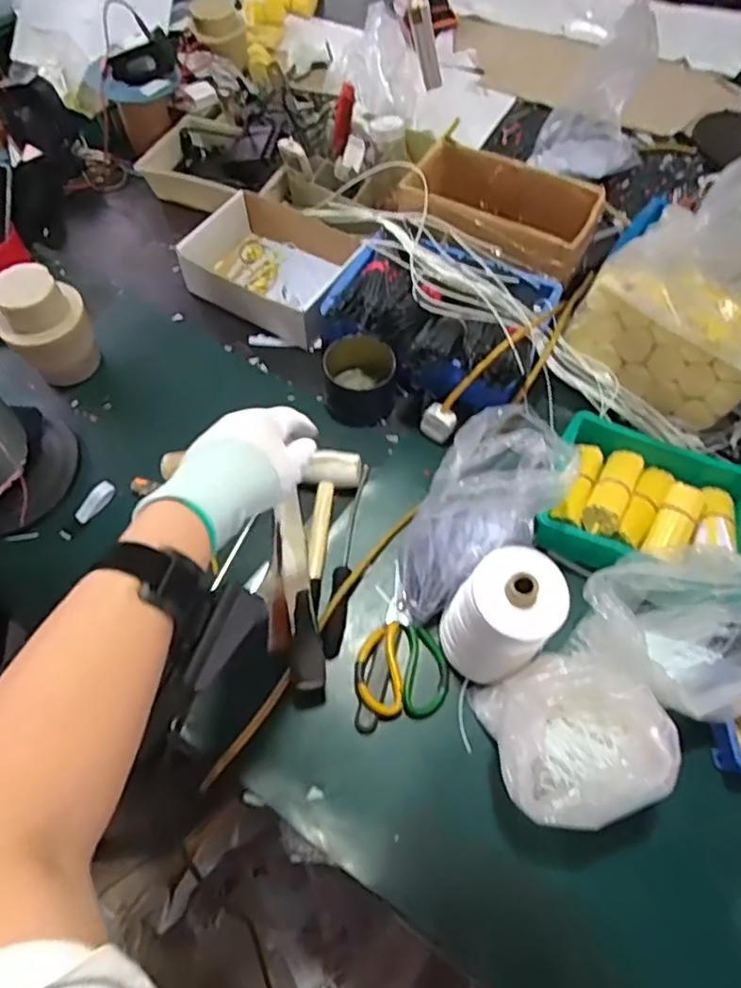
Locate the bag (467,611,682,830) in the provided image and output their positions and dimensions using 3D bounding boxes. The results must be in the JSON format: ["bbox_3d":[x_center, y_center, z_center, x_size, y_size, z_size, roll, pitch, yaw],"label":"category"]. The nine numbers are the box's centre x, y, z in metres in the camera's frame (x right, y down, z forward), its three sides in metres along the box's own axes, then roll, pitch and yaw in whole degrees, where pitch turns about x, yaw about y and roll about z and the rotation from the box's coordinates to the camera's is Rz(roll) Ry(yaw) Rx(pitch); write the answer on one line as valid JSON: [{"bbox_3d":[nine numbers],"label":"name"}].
[{"bbox_3d":[0.202,0.239,0.625,0.174,0.112,0.162,-20,63,-10],"label":"bag"}]

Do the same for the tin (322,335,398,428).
[{"bbox_3d":[-0.015,-0.164,0.891,0.101,0.085,0.120,-1,62,0],"label":"tin"}]

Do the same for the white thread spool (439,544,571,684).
[{"bbox_3d":[0.136,0.127,0.653,0.102,0.158,0.106,0,62,0],"label":"white thread spool"}]

